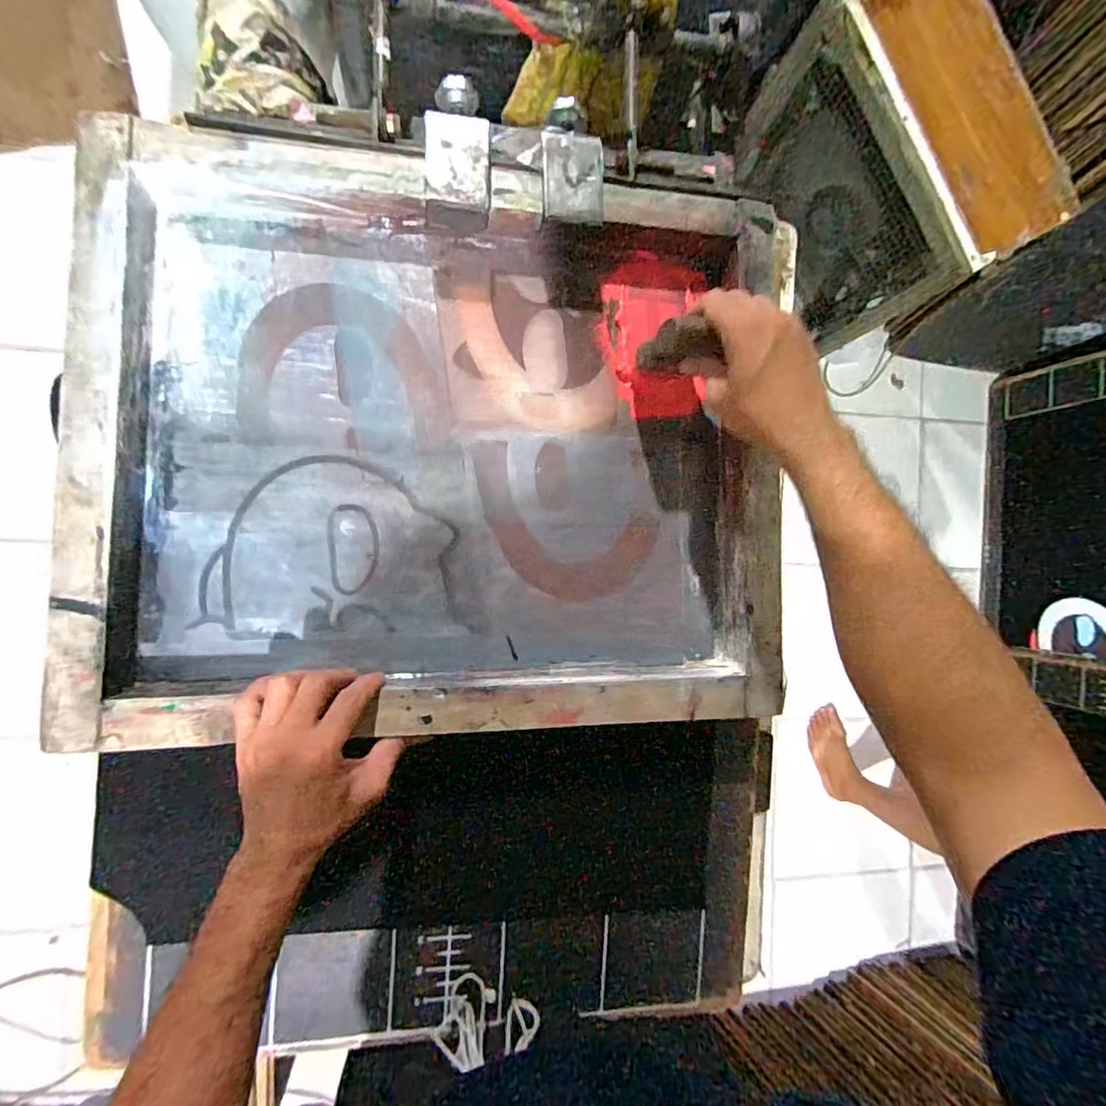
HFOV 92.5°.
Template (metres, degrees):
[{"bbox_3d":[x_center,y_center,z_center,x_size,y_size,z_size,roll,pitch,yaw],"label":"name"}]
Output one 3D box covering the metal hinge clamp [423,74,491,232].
[{"bbox_3d":[-0.080,-0.338,0.448,0.052,0.034,0.130,-1,90,-8],"label":"metal hinge clamp"}]

